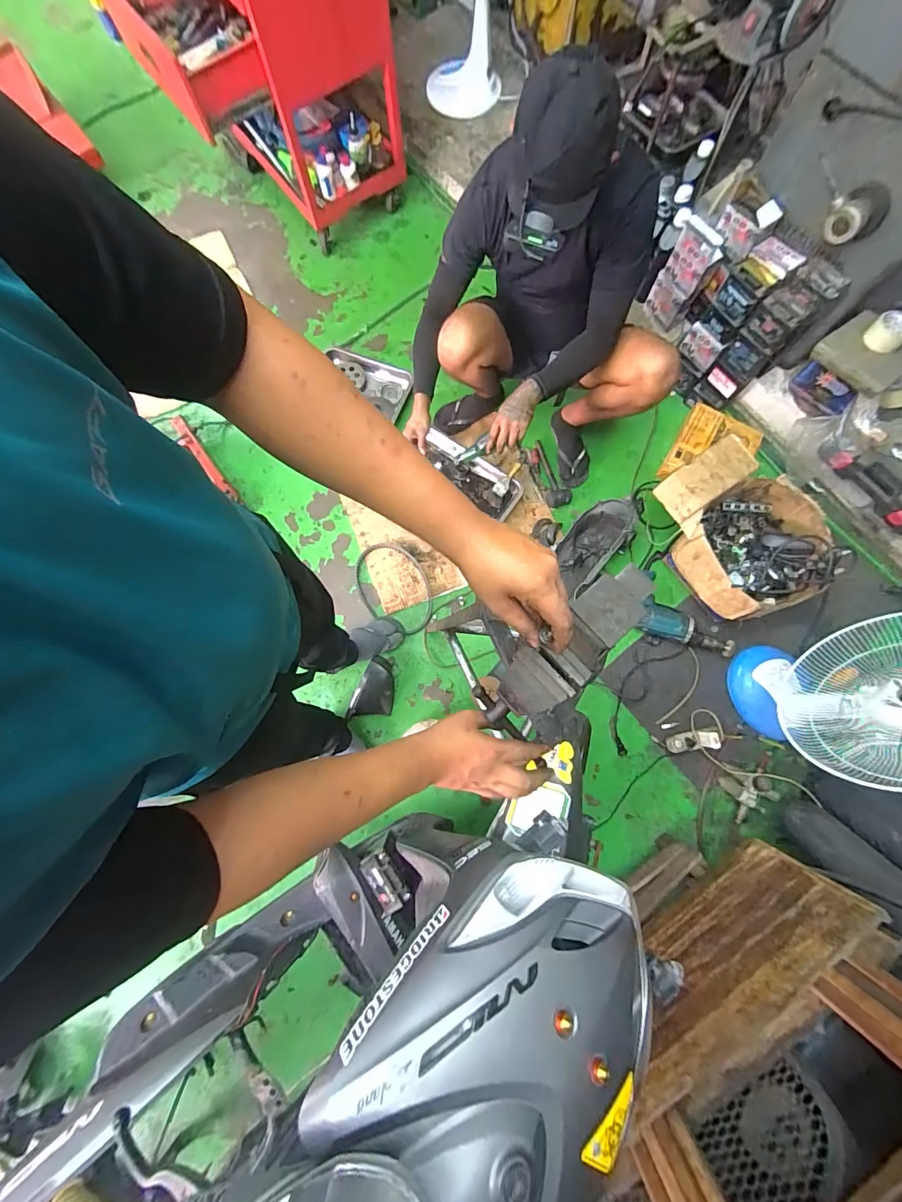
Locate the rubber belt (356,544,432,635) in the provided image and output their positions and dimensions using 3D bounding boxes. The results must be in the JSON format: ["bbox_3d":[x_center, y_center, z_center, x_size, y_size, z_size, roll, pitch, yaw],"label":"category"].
[{"bbox_3d":[-0.179,-0.040,1.363,0.216,0.011,0.311,-20,78,-4],"label":"rubber belt"}]

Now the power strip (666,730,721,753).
[{"bbox_3d":[0.689,0.400,1.233,0.138,0.028,0.052,-18,76,24],"label":"power strip"}]

